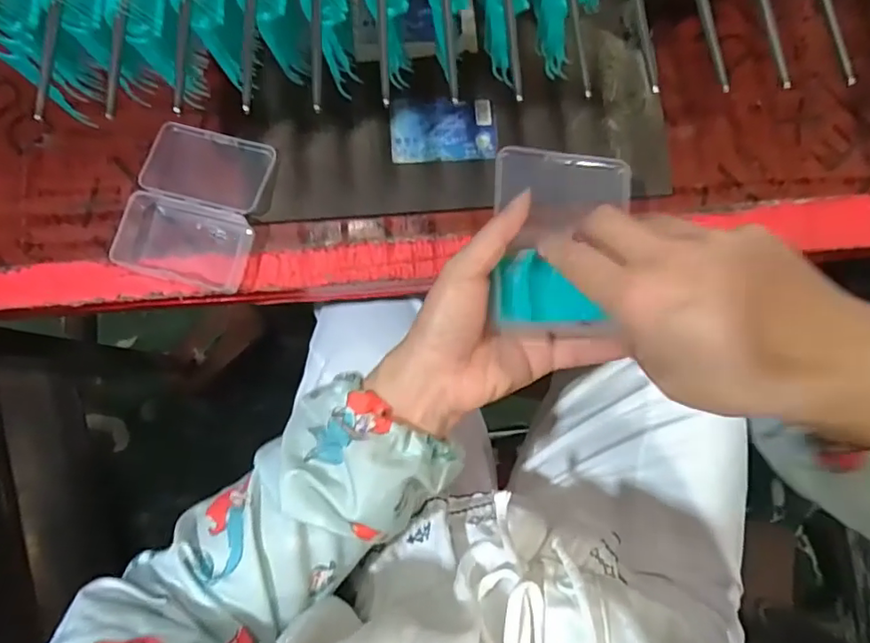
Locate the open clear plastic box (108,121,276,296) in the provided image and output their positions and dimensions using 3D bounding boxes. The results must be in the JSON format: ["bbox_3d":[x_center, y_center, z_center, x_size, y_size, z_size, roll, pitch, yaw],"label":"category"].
[{"bbox_3d":[-0.162,-0.080,0.381,0.083,0.018,0.107,13,82,1],"label":"open clear plastic box"}]

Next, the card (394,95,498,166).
[{"bbox_3d":[0.006,-0.138,0.399,0.074,0.004,0.047,-3,82,-1],"label":"card"}]

